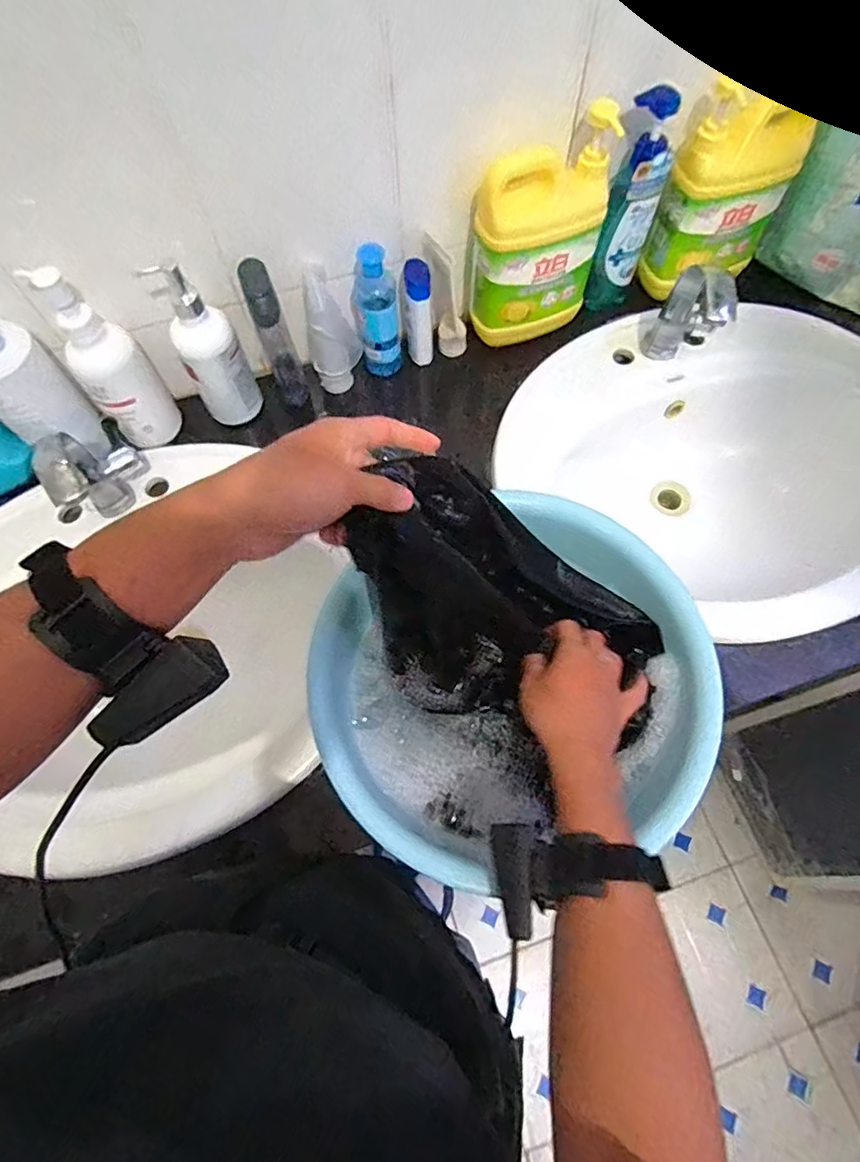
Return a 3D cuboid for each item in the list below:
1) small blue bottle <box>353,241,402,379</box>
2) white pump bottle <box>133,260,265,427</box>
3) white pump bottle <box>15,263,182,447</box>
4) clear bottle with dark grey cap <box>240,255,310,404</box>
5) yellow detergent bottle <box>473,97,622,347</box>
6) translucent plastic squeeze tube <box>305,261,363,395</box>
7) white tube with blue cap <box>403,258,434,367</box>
[{"bbox_3d":[-0.064,-0.323,0.682,0.047,0.161,0.046,-8,67,-2],"label":"small blue bottle"},{"bbox_3d":[-0.254,-0.268,0.648,0.070,0.193,0.074,-24,69,-9],"label":"white pump bottle"},{"bbox_3d":[-0.348,-0.233,0.621,0.073,0.215,0.055,-34,71,-12],"label":"white pump bottle"},{"bbox_3d":[-0.180,-0.282,0.670,0.039,0.180,0.050,-20,68,-7],"label":"clear bottle with dark grey cap"},{"bbox_3d":[0.122,-0.394,0.659,0.145,0.220,0.067,-24,69,-9],"label":"yellow detergent bottle"},{"bbox_3d":[-0.118,-0.302,0.684,0.060,0.140,0.077,-10,68,-3],"label":"translucent plastic squeeze tube"},{"bbox_3d":[-0.013,-0.328,0.703,0.030,0.121,0.037,-4,67,-1],"label":"white tube with blue cap"}]

